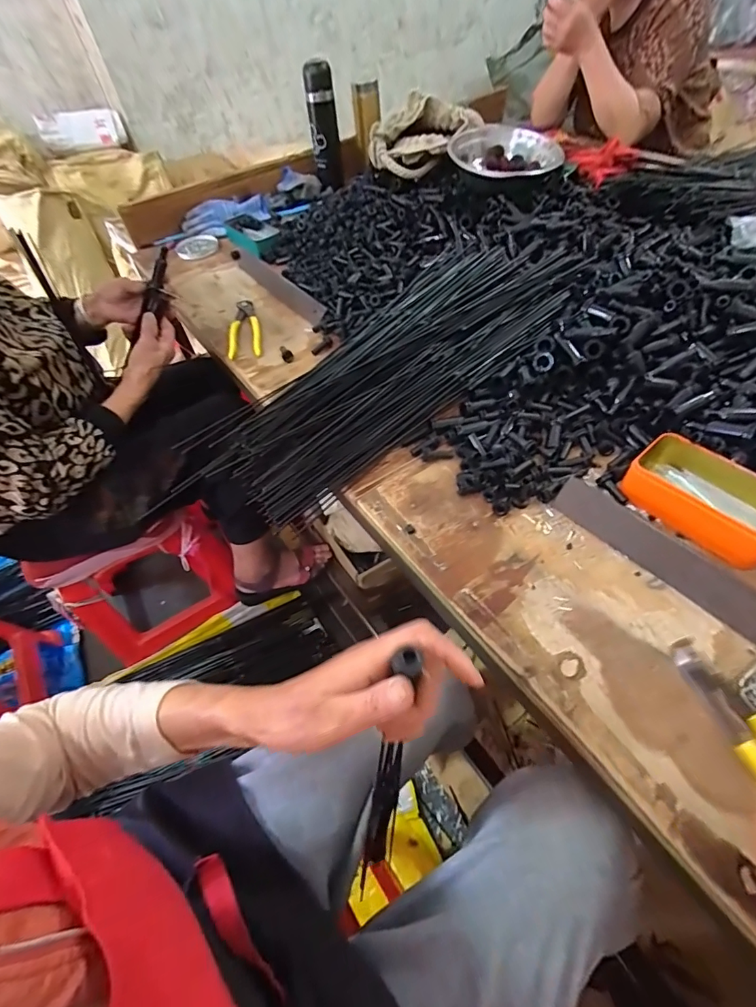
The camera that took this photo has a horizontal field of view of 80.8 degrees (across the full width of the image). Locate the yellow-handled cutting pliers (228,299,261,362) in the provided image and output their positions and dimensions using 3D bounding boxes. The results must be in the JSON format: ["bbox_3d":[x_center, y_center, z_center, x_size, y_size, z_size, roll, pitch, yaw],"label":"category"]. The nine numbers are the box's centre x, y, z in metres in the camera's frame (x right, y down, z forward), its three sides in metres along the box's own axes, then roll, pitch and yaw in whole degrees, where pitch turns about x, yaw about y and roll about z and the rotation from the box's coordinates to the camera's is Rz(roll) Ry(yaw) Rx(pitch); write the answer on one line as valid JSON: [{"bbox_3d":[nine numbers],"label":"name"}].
[{"bbox_3d":[-0.233,-0.301,0.764,0.051,0.018,0.165,-13,53,-4],"label":"yellow-handled cutting pliers"}]

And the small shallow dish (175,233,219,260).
[{"bbox_3d":[-0.403,-0.575,0.993,0.088,0.017,0.092,-3,53,4],"label":"small shallow dish"}]

